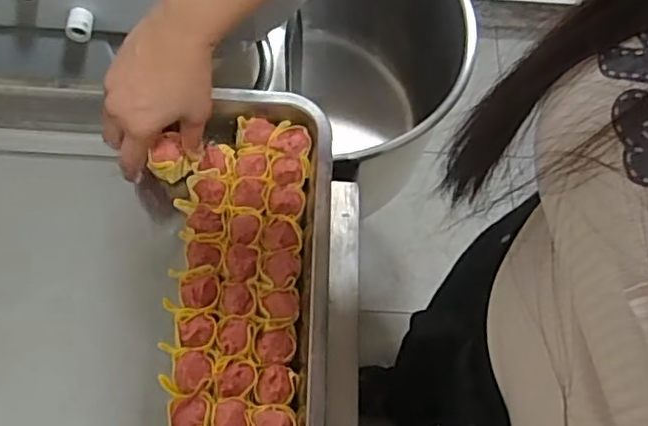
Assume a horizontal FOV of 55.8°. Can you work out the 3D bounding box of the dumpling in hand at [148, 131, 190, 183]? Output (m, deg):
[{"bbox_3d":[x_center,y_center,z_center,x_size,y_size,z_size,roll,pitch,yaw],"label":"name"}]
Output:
[{"bbox_3d":[-0.129,-0.045,0.510,0.031,0.038,0.023,-16,65,-9],"label":"dumpling in hand"}]

